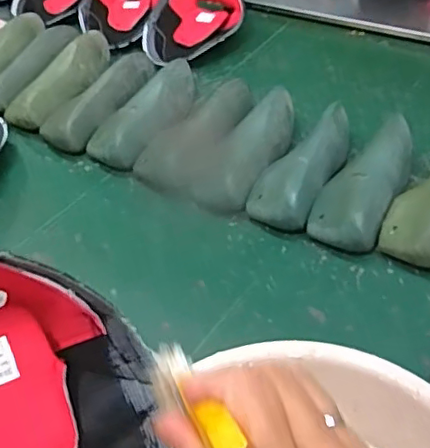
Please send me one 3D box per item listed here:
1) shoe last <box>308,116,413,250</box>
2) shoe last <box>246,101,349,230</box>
[{"bbox_3d":[0.202,-0.057,0.789,0.094,0.074,0.213,20,52,24],"label":"shoe last"},{"bbox_3d":[0.126,-0.085,0.831,0.090,0.068,0.218,22,52,26],"label":"shoe last"}]

